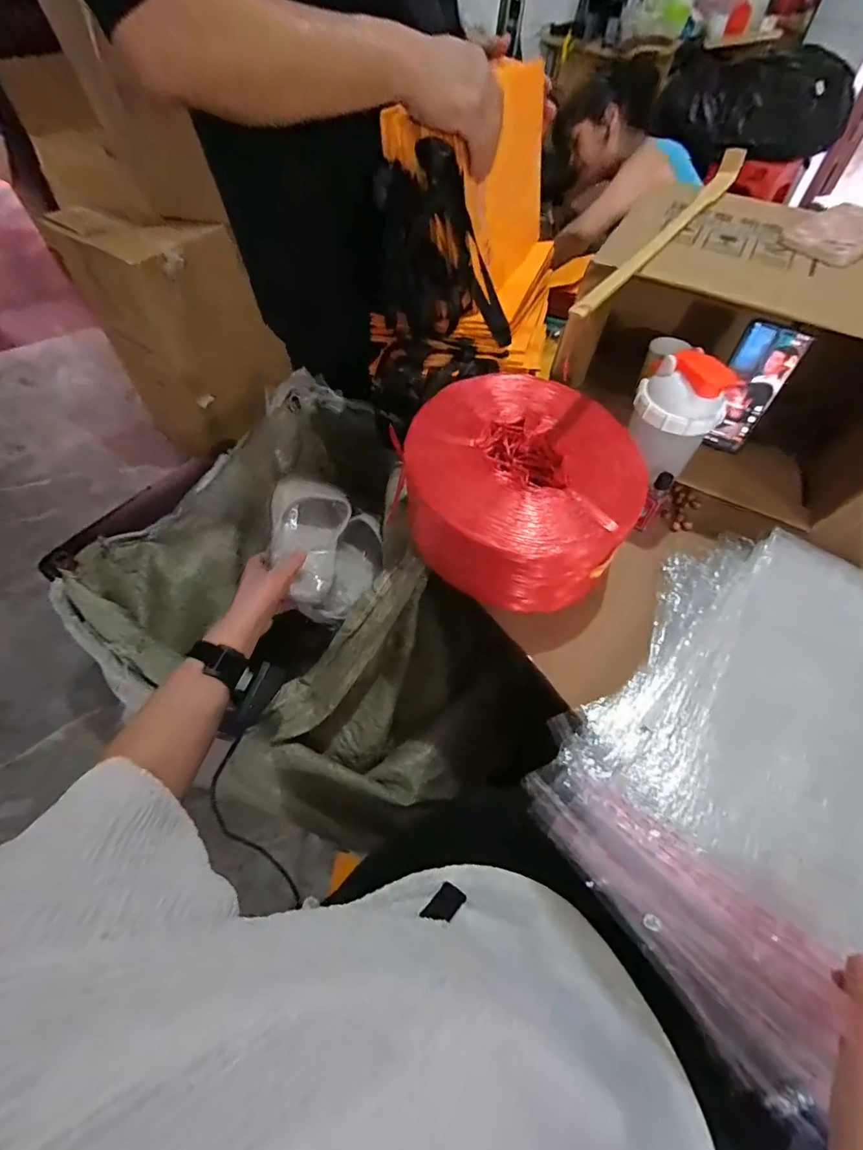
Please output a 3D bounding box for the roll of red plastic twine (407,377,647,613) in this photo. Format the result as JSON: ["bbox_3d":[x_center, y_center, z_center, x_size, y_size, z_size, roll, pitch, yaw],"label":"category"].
[{"bbox_3d":[0.102,-0.104,0.586,0.259,0.143,0.279,0,57,0],"label":"roll of red plastic twine"}]

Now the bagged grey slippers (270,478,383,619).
[{"bbox_3d":[-0.146,-0.023,0.691,0.149,0.139,0.174,-6,57,-6],"label":"bagged grey slippers"}]

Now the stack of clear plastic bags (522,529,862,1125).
[{"bbox_3d":[0.373,0.190,0.439,0.410,0.046,0.452,36,68,21],"label":"stack of clear plastic bags"}]

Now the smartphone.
[{"bbox_3d":[0.423,-0.247,0.623,0.072,0.160,0.012,25,41,14],"label":"smartphone"}]

